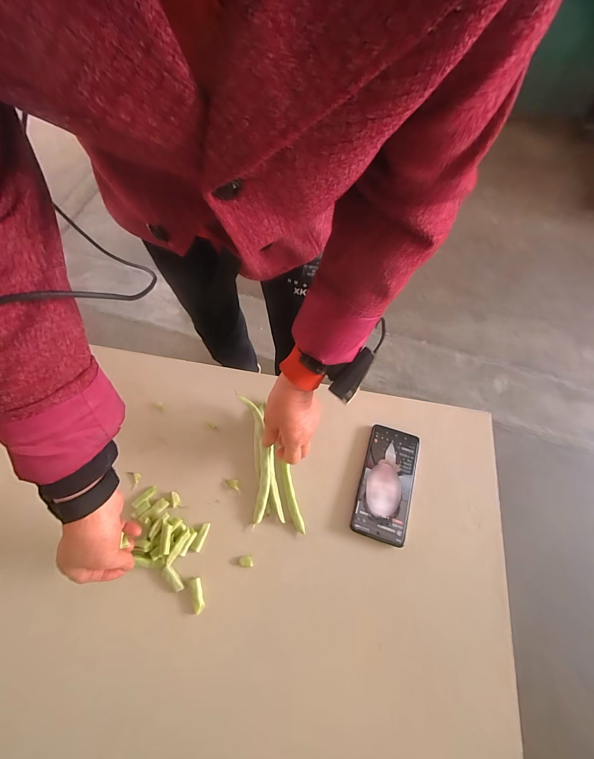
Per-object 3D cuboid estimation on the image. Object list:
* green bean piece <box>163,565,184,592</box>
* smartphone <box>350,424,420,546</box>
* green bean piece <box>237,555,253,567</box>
[{"bbox_3d":[-0.163,0.261,0.425,0.012,0.008,0.035,-38,69,-18],"label":"green bean piece"},{"bbox_3d":[0.135,0.151,0.485,0.076,0.014,0.163,17,64,9],"label":"smartphone"},{"bbox_3d":[-0.070,0.247,0.440,0.020,0.005,0.015,-11,63,-6],"label":"green bean piece"}]

